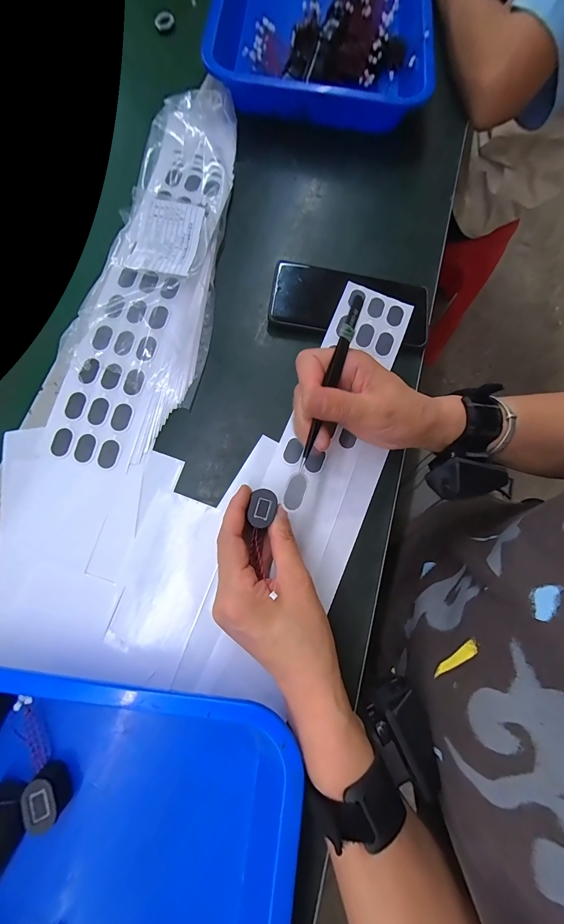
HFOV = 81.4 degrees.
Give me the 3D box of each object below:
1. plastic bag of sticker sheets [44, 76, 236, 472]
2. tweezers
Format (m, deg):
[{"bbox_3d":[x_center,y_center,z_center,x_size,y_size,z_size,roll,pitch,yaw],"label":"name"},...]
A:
[{"bbox_3d":[-0.118,-0.209,0.336,0.118,0.044,0.438,12,75,-1],"label":"plastic bag of sticker sheets"},{"bbox_3d":[0.035,-0.057,0.238,0.009,0.011,0.132,19,90,4],"label":"tweezers"}]

